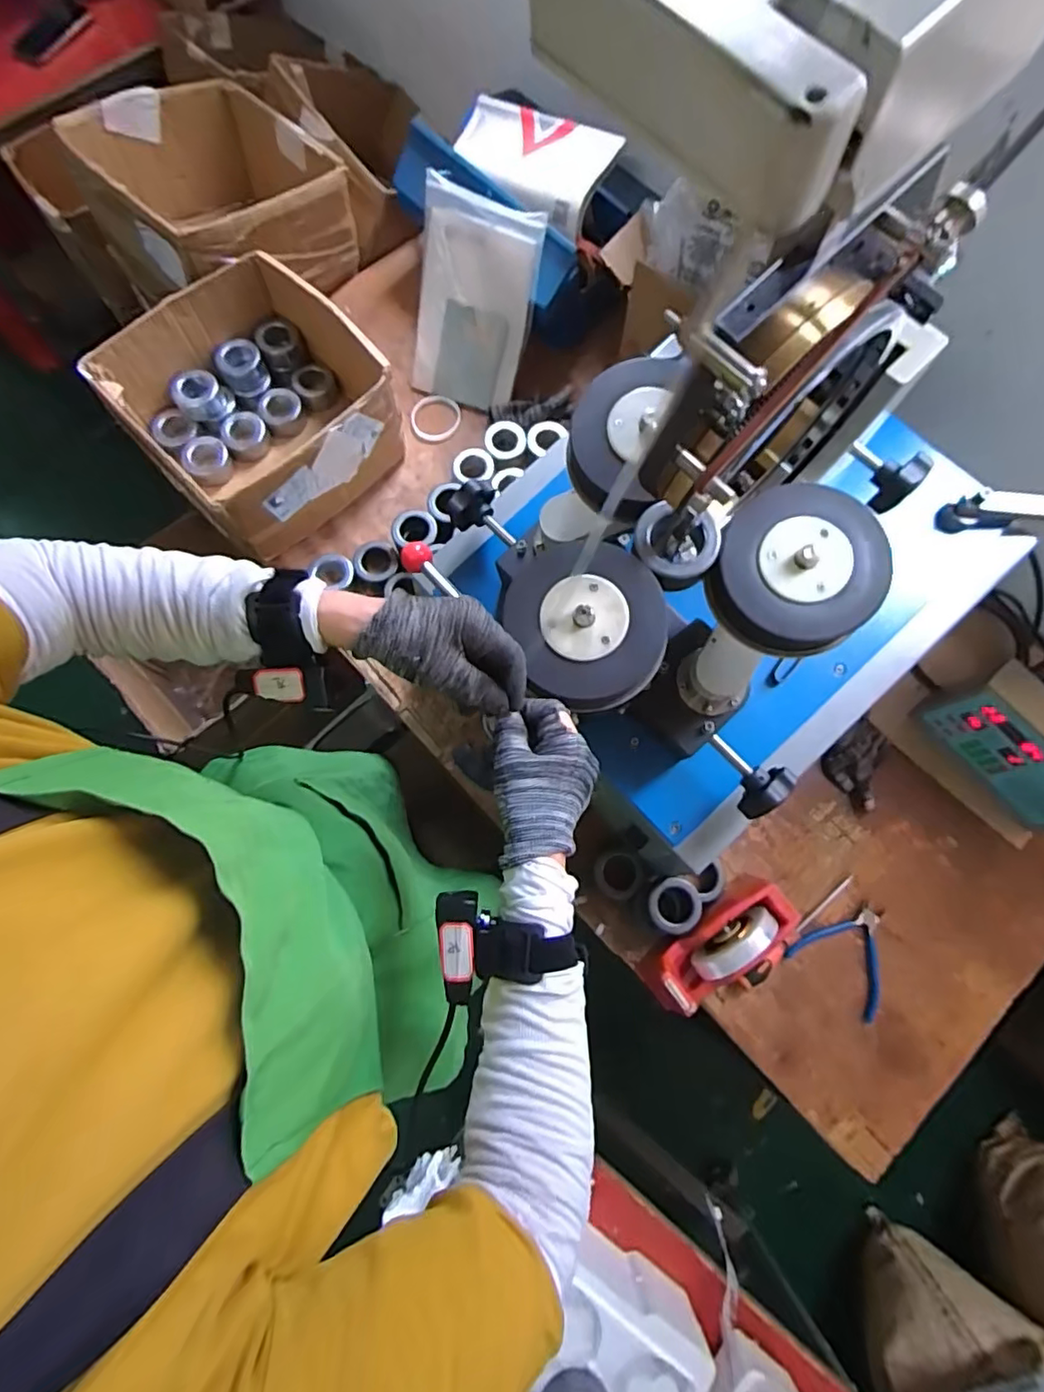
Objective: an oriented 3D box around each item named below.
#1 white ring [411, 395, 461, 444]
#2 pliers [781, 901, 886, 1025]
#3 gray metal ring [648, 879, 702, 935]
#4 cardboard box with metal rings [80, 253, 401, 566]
[{"bbox_3d":[-0.149,-0.481,1.017,0.083,0.010,0.091,0,76,0],"label":"white ring"},{"bbox_3d":[0.445,0.341,0.798,0.124,0.017,0.130,37,78,8],"label":"pliers"},{"bbox_3d":[0.201,0.275,0.778,0.069,0.038,0.068,-37,79,-9],"label":"gray metal ring"},{"bbox_3d":[-0.395,-0.443,0.921,0.329,0.174,0.347,44,79,10],"label":"cardboard box with metal rings"}]

